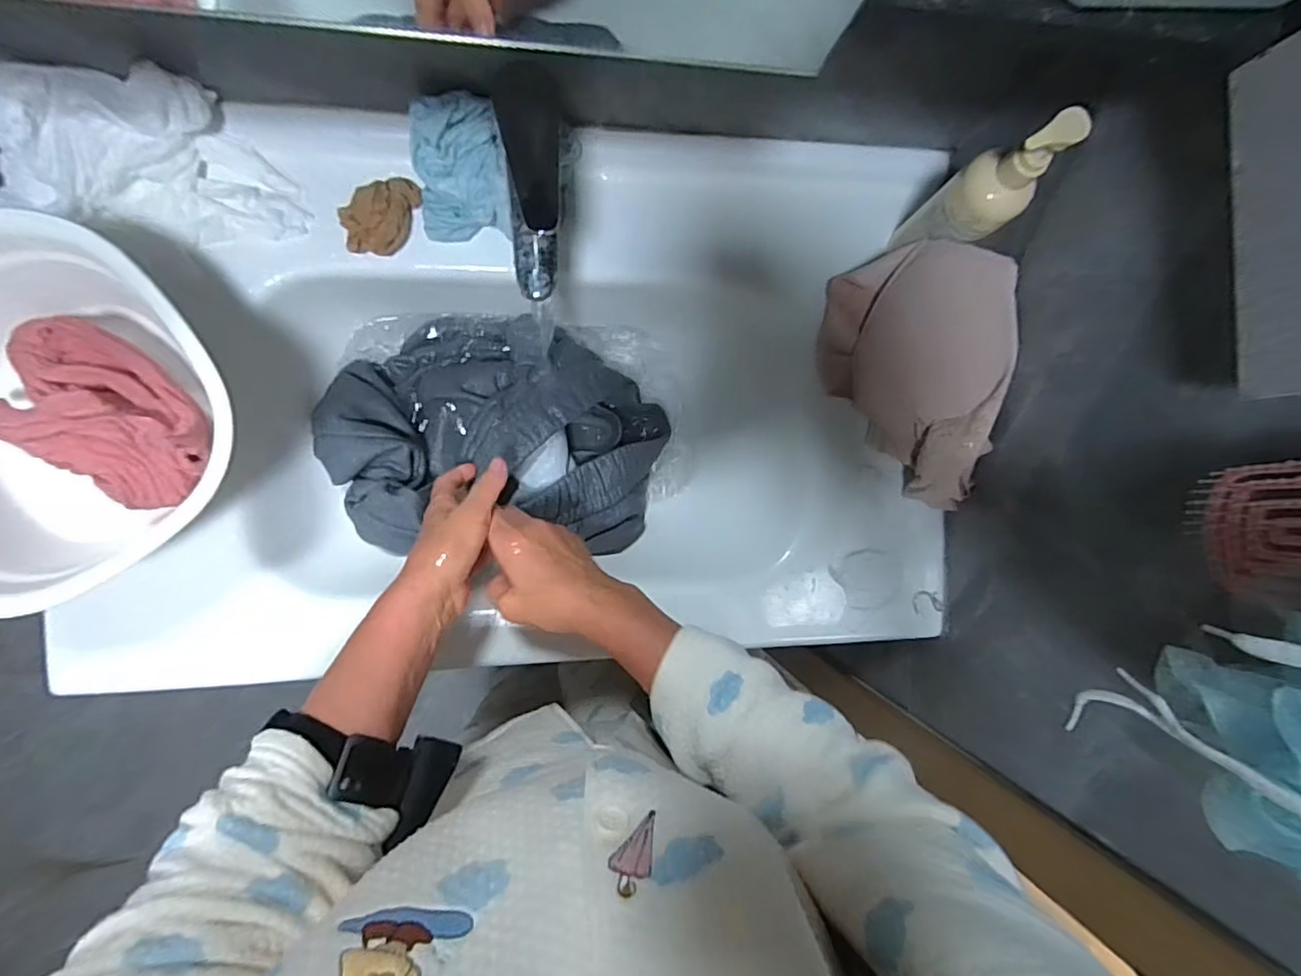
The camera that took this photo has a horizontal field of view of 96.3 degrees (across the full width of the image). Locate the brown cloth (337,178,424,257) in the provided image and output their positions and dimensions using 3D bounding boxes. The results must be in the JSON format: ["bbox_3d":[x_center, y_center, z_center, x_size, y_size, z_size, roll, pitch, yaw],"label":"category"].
[{"bbox_3d":[-0.224,-0.229,0.487,0.042,0.031,0.076,38,85,-8],"label":"brown cloth"}]

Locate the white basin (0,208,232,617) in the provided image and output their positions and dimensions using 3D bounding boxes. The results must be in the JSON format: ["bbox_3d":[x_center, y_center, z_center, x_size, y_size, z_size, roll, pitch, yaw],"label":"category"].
[{"bbox_3d":[-0.433,-0.057,0.426,0.219,0.121,0.232,0,91,-9],"label":"white basin"}]

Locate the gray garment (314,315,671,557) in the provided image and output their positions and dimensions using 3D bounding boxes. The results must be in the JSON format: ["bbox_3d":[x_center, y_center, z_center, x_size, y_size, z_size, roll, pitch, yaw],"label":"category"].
[{"bbox_3d":[-0.146,-0.055,0.566,0.318,0.075,0.224,2,91,-9],"label":"gray garment"}]

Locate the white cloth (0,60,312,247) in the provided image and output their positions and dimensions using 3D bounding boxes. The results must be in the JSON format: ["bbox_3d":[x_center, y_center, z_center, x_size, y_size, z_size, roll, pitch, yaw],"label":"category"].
[{"bbox_3d":[-0.390,-0.260,0.456,0.210,0.035,0.113,5,119,-18],"label":"white cloth"}]

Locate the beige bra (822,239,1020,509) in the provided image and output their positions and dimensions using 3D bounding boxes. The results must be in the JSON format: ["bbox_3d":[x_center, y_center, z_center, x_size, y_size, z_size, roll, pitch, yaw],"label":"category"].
[{"bbox_3d":[0.237,-0.096,0.525,0.123,0.105,0.224,-1,92,-9],"label":"beige bra"}]

